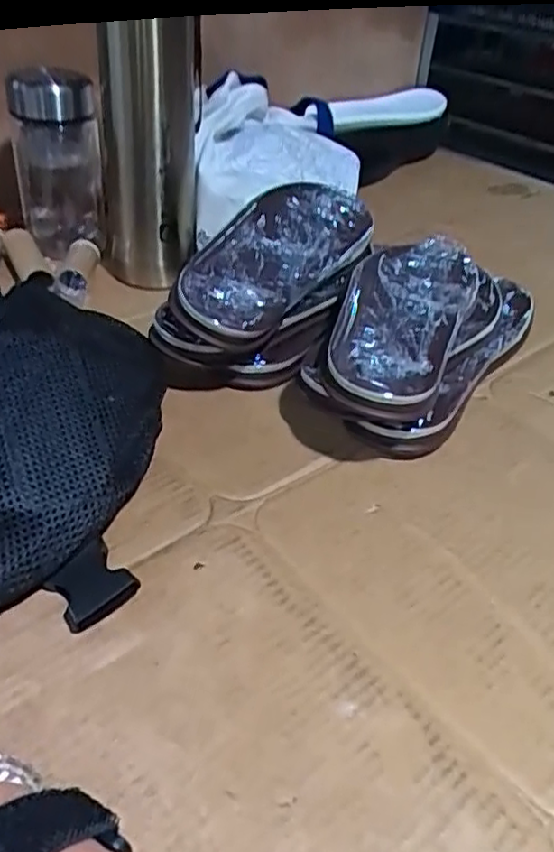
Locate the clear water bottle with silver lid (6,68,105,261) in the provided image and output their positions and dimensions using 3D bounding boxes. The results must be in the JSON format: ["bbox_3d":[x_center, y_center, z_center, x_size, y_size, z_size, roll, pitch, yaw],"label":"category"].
[{"bbox_3d":[-0.212,-0.254,0.646,0.078,0.165,0.085,-7,40,-13],"label":"clear water bottle with silver lid"}]

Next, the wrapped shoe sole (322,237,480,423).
[{"bbox_3d":[0.091,-0.084,0.500,0.092,0.027,0.243,16,40,13],"label":"wrapped shoe sole"}]

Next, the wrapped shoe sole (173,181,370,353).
[{"bbox_3d":[0.001,-0.143,0.564,0.099,0.052,0.268,21,41,19],"label":"wrapped shoe sole"}]

